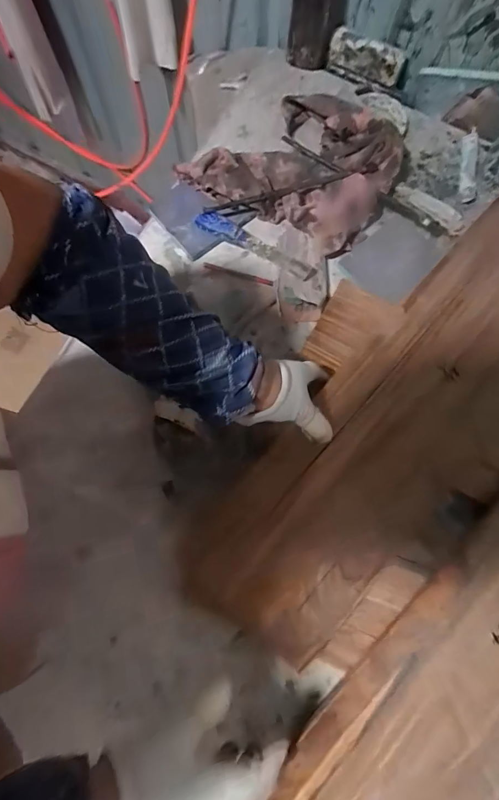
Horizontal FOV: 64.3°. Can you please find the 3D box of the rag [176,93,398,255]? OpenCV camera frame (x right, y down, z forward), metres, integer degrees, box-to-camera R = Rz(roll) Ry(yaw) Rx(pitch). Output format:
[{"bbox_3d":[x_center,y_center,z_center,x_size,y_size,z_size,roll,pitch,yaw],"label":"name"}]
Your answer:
[{"bbox_3d":[0.062,-0.339,0.567,0.274,0.053,0.210,29,79,7],"label":"rag"}]

